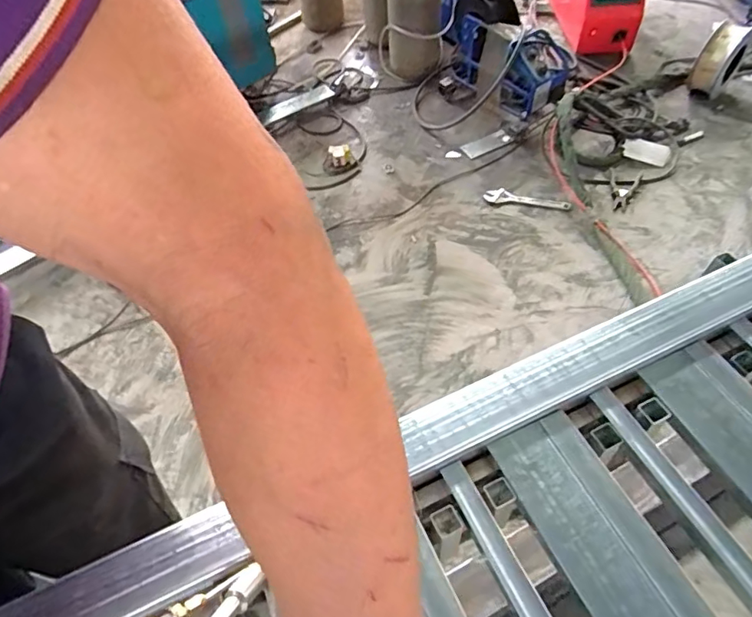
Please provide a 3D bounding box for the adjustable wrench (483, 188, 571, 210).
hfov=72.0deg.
[{"bbox_3d":[0.528,-0.386,1.823,0.290,0.013,0.064,7,70,13],"label":"adjustable wrench"}]

